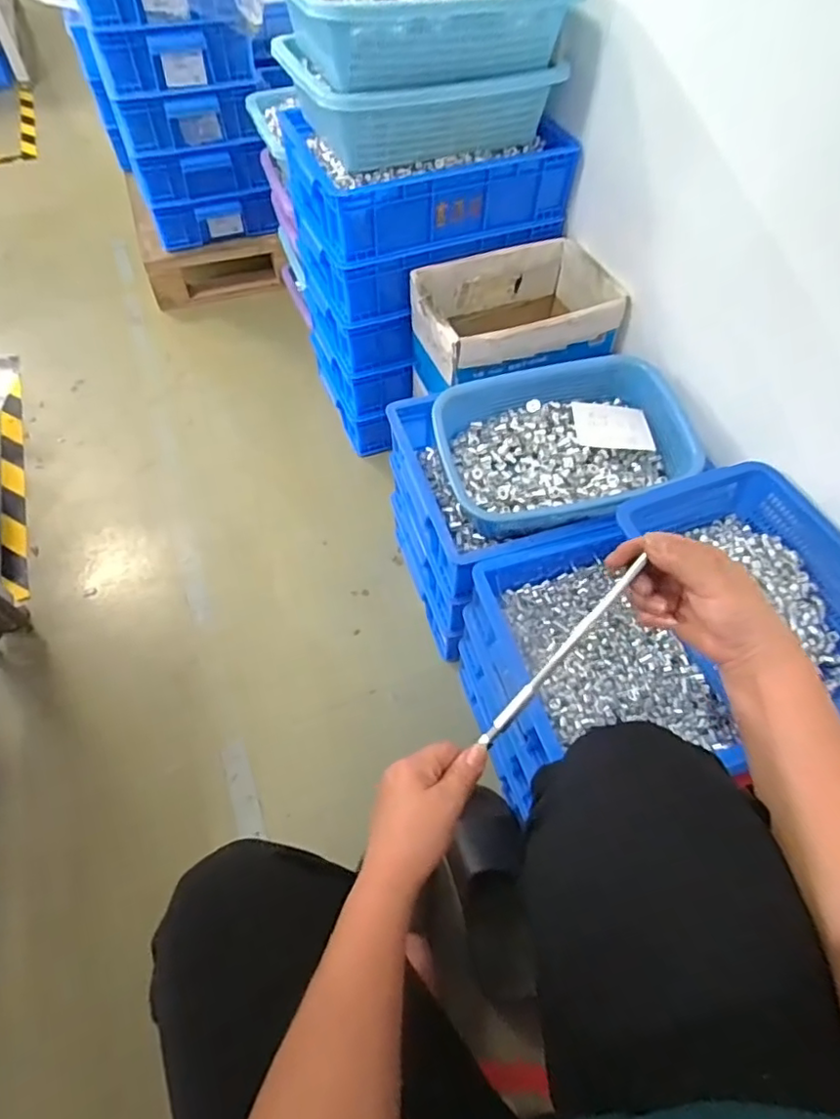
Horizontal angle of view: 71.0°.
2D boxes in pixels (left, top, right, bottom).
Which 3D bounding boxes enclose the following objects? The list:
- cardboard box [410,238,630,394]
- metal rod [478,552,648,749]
[{"bbox_3d":[0.147,-0.413,1.030,0.319,0.163,0.264,-20,60,-14],"label":"cardboard box"},{"bbox_3d":[0.111,0.073,0.462,0.010,0.009,0.184,41,91,22],"label":"metal rod"}]

